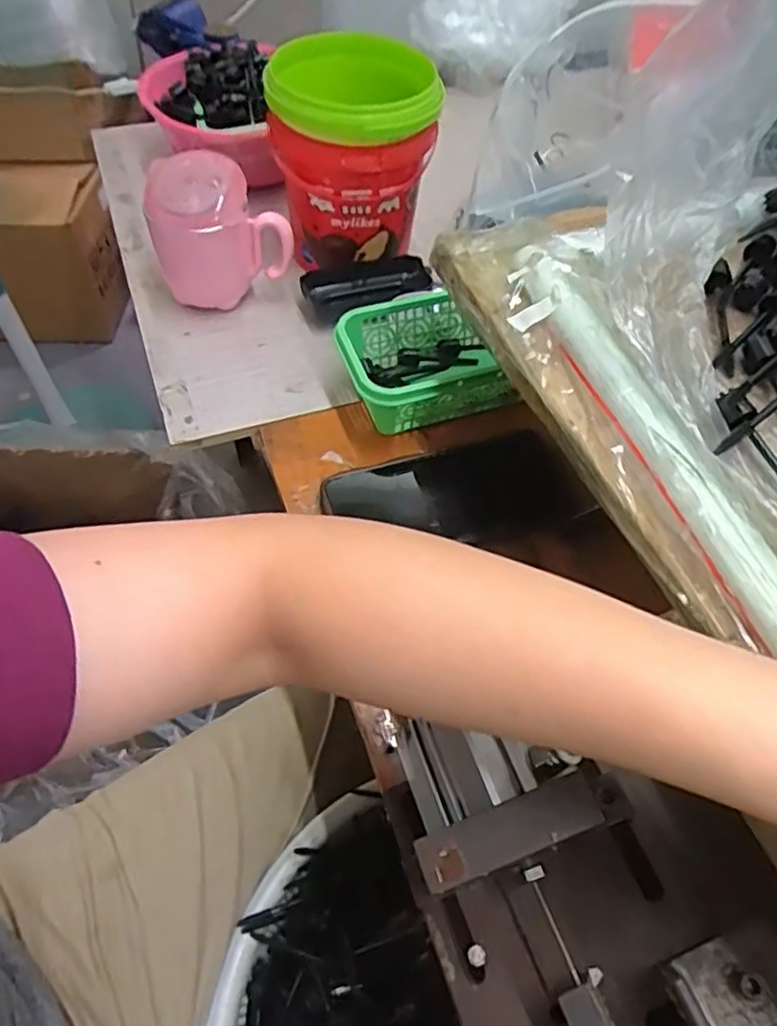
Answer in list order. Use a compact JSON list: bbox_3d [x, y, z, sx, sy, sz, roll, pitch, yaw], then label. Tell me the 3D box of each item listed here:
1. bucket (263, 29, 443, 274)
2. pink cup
[{"bbox_3d":[-0.031,-0.296,0.548,0.124,0.135,0.118,1,54,-2],"label":"bucket"},{"bbox_3d":[-0.135,-0.227,0.535,0.108,0.106,0.067,-8,55,-9],"label":"pink cup"}]

